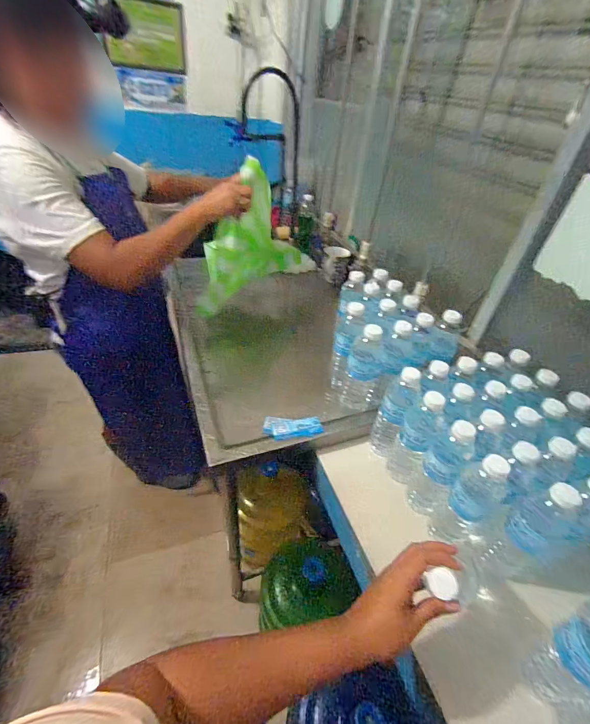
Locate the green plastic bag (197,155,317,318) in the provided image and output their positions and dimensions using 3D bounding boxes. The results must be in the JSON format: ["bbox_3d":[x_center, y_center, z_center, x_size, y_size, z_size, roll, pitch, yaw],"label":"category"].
[{"bbox_3d":[-0.089,-0.324,0.883,0.360,0.333,0.064,-22,47,-29],"label":"green plastic bag"}]

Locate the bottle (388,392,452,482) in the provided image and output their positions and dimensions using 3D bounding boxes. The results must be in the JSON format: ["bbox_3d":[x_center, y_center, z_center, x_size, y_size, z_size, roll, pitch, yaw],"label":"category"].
[{"bbox_3d":[0.217,0.140,0.612,0.064,0.204,0.054,31,46,27],"label":"bottle"}]

